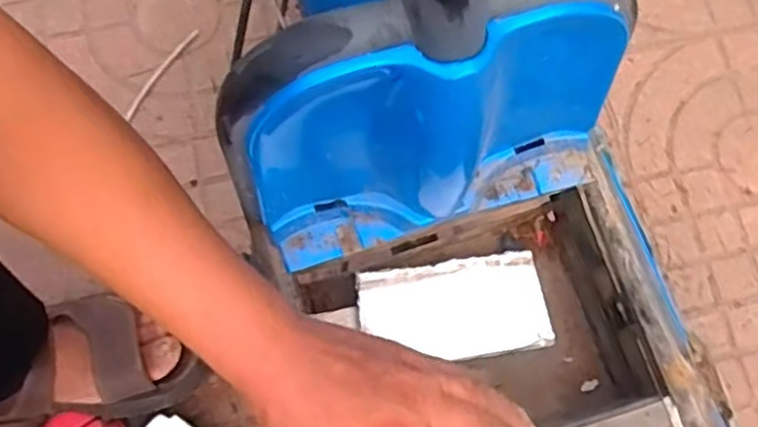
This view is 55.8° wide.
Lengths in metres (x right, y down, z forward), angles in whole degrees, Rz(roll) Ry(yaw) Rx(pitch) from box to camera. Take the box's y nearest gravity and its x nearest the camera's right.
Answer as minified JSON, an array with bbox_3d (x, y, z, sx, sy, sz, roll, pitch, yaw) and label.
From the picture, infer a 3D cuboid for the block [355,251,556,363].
[{"bbox_3d":[0.058,0.075,0.551,0.140,0.011,0.076,-9,75,-6],"label":"block"}]

